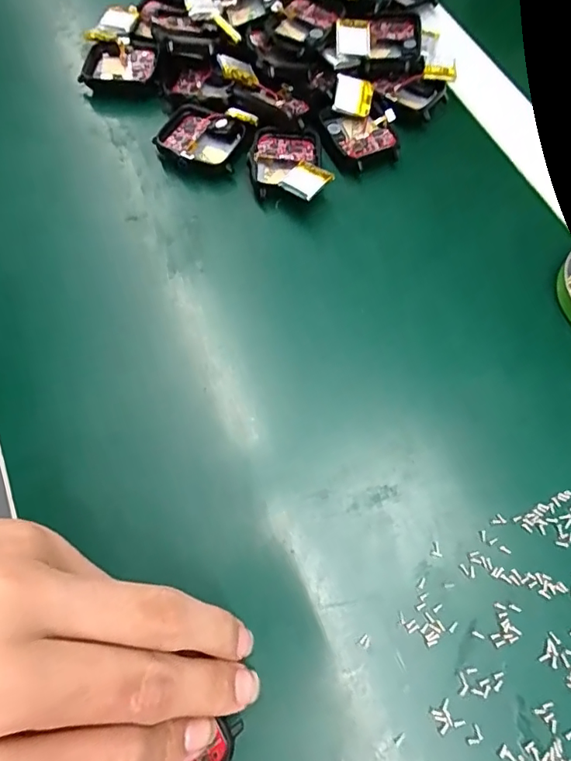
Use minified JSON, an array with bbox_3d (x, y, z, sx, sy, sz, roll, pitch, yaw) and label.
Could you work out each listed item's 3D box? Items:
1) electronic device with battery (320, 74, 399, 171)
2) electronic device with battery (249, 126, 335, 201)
[{"bbox_3d":[0.041,-0.143,0.263,0.036,0.014,0.052,-25,71,-11],"label":"electronic device with battery"},{"bbox_3d":[0.002,-0.113,0.250,0.039,0.014,0.054,-9,68,-5],"label":"electronic device with battery"}]

